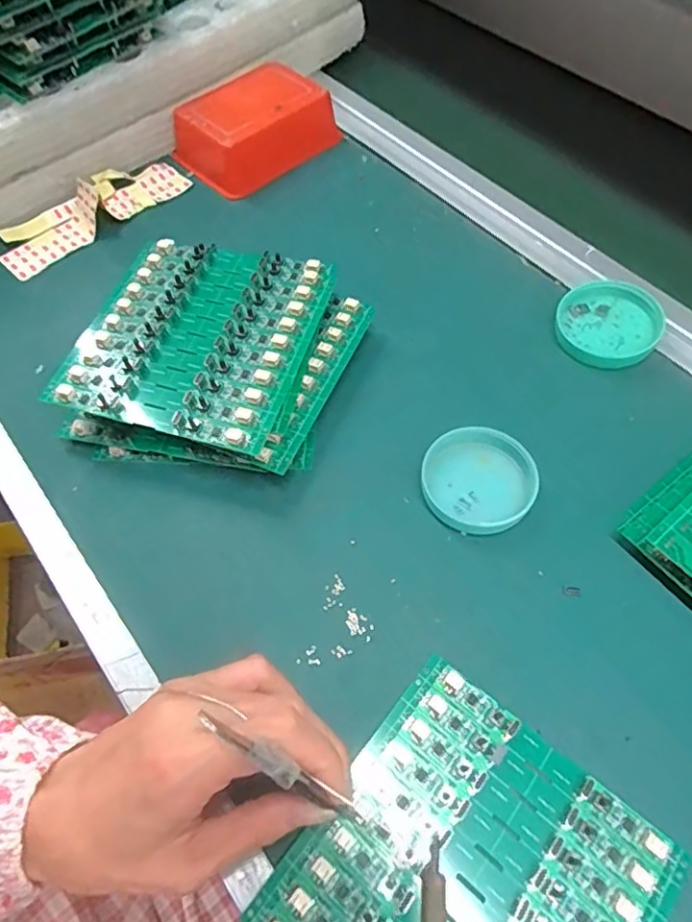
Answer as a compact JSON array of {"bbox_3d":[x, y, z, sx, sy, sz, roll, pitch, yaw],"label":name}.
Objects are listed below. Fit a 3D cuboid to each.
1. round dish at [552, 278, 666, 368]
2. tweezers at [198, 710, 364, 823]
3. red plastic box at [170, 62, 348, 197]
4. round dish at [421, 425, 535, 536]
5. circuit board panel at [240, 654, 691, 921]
[{"bbox_3d":[0.177,-0.094,0.394,0.066,0.016,0.062,-1,60,3],"label":"round dish"},{"bbox_3d":[-0.017,0.121,0.221,0.011,0.117,0.007,16,60,40],"label":"tweezers"},{"bbox_3d":[-0.080,-0.287,0.499,0.127,0.043,0.091,-41,66,-19],"label":"red plastic box"},{"bbox_3d":[0.076,0.010,0.338,0.060,0.018,0.063,-1,60,2],"label":"round dish"},{"bbox_3d":[0.053,0.180,0.245,0.133,0.010,0.138,35,68,21],"label":"circuit board panel"}]

